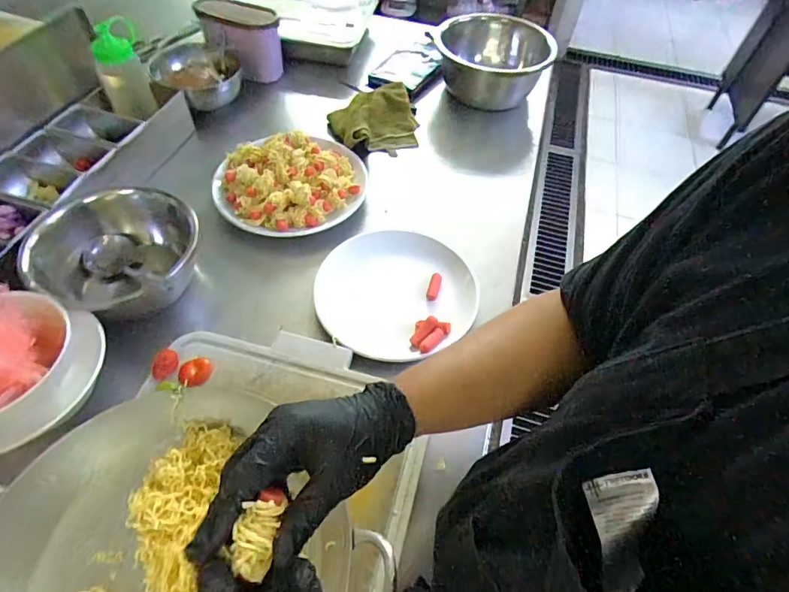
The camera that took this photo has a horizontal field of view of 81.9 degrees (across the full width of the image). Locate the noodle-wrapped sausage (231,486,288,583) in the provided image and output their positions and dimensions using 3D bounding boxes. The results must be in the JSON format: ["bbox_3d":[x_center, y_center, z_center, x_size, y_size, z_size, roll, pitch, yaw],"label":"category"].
[{"bbox_3d":[-0.083,0.142,0.274,0.025,0.022,0.043,18,67,-15],"label":"noodle-wrapped sausage"}]

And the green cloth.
[{"bbox_3d":[-0.037,-0.350,0.916,0.172,0.073,0.178,-14,56,-13],"label":"green cloth"}]

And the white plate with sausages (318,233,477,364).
[{"bbox_3d":[0.005,-0.006,0.659,0.225,0.028,0.213,2,54,-2],"label":"white plate with sausages"}]

